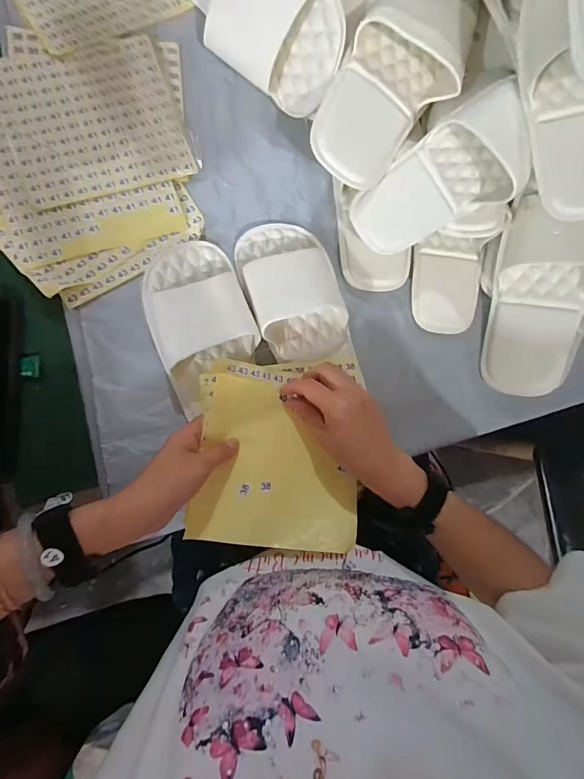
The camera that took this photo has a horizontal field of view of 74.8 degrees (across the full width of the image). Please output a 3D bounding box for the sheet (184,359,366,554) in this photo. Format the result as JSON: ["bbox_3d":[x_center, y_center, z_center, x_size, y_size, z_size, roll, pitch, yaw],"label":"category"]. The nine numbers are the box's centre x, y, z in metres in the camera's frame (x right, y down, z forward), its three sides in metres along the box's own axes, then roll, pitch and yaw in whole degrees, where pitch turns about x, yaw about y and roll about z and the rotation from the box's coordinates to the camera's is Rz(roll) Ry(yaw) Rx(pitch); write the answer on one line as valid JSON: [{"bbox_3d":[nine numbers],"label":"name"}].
[{"bbox_3d":[-0.012,0.065,0.386,0.159,0.043,0.183,5,87,-8],"label":"sheet"}]

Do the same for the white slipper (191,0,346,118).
[{"bbox_3d":[-0.053,-0.416,0.391,0.271,0.051,0.115,49,126,1],"label":"white slipper"}]

